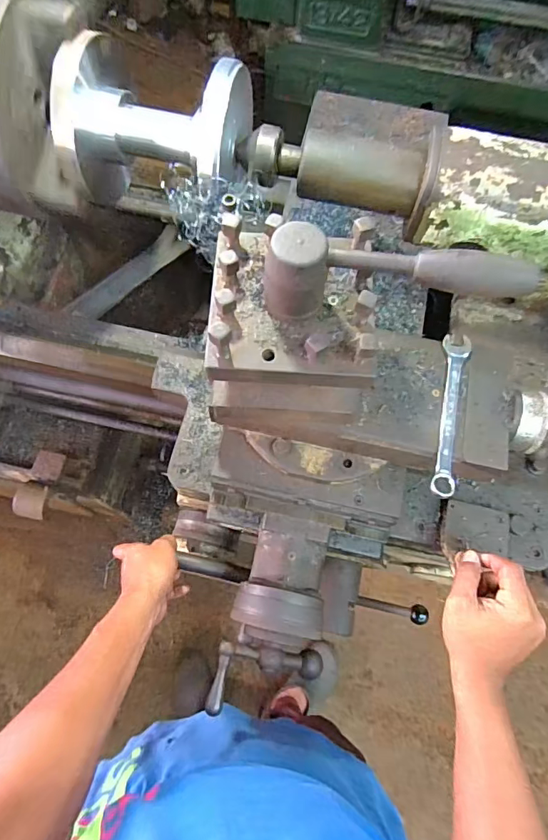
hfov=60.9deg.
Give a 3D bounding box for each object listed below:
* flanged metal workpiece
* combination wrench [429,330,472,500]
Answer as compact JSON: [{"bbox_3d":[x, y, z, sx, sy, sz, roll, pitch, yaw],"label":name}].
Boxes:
[{"bbox_3d":[-0.126,-0.318,0.516,0.183,0.133,0.145,11,70,3],"label":"flanged metal workpiece"},{"bbox_3d":[0.181,-0.008,0.475,0.026,0.008,0.177,12,70,3],"label":"combination wrench"}]

